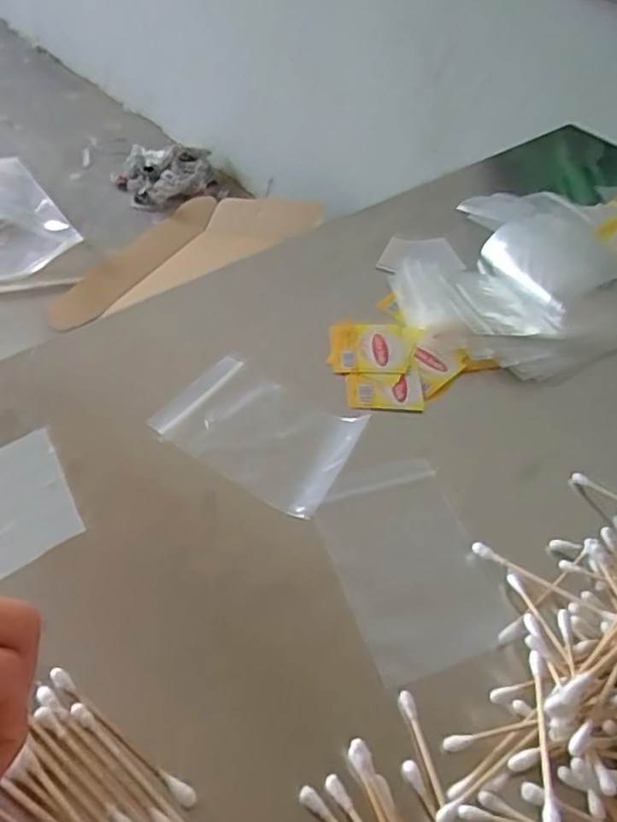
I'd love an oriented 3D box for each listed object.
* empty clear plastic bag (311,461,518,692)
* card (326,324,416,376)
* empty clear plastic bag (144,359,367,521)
[{"bbox_3d":[0.046,0.068,0.300,0.069,0.004,0.095,-14,51,-18],"label":"empty clear plastic bag"},{"bbox_3d":[0.038,-0.037,0.399,0.051,0.004,0.043,6,48,-2],"label":"card"},{"bbox_3d":[-0.025,0.009,0.345,0.095,0.005,0.067,26,50,16],"label":"empty clear plastic bag"}]

